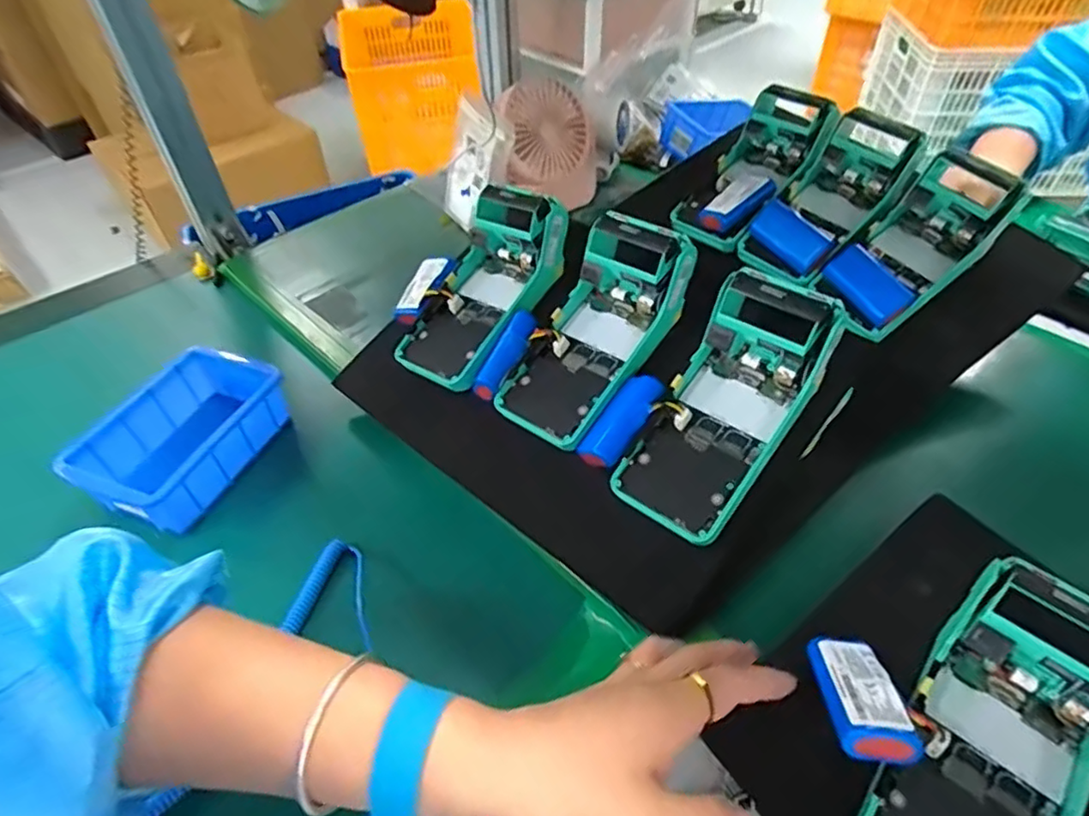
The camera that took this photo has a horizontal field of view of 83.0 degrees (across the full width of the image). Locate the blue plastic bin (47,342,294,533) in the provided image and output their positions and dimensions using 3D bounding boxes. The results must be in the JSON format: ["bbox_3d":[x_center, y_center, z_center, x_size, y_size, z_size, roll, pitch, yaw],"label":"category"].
[{"bbox_3d":[-0.274,0.019,0.491,0.101,0.058,0.160,21,49,17],"label":"blue plastic bin"}]

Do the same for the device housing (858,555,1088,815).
[{"bbox_3d":[0.226,0.166,0.304,0.077,0.048,0.169,33,69,26],"label":"device housing"}]

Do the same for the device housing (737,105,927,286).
[{"bbox_3d":[0.261,-0.185,0.560,0.171,0.055,0.081,-48,58,1],"label":"device housing"}]

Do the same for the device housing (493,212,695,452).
[{"bbox_3d":[0.038,-0.053,0.453,0.082,0.057,0.171,34,88,27],"label":"device housing"}]

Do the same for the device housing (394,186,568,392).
[{"bbox_3d":[-0.055,-0.100,0.497,0.096,0.074,0.168,18,64,30],"label":"device housing"}]

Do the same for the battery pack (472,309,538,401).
[{"bbox_3d":[-0.029,-0.039,0.458,0.019,0.013,0.073,26,77,21],"label":"battery pack"}]

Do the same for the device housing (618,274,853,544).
[{"bbox_3d":[0.117,0.001,0.397,0.074,0.048,0.166,32,88,25],"label":"device housing"}]

